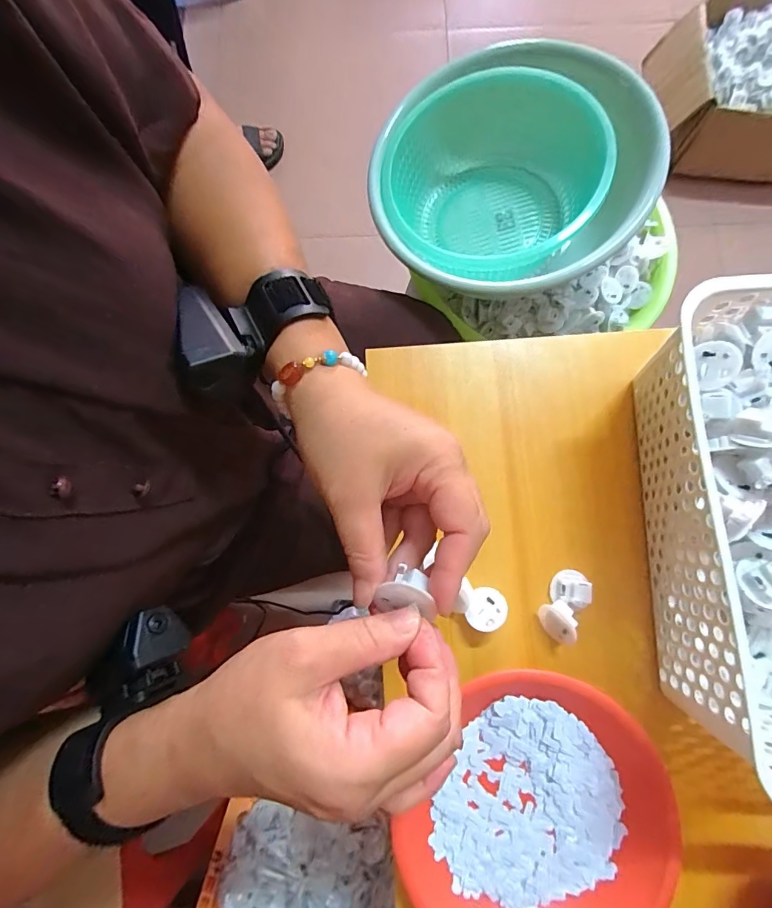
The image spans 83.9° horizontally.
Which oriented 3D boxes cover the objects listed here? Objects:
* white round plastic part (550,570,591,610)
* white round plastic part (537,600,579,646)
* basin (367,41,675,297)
[{"bbox_3d":[0.148,0.109,0.346,0.027,0.020,0.028,0,80,1],"label":"white round plastic part"},{"bbox_3d":[0.136,0.132,0.338,0.017,0.029,0.032,-26,71,-38],"label":"white round plastic part"},{"bbox_3d":[0.129,-0.292,0.477,0.255,0.127,0.278,25,81,5],"label":"basin"}]

